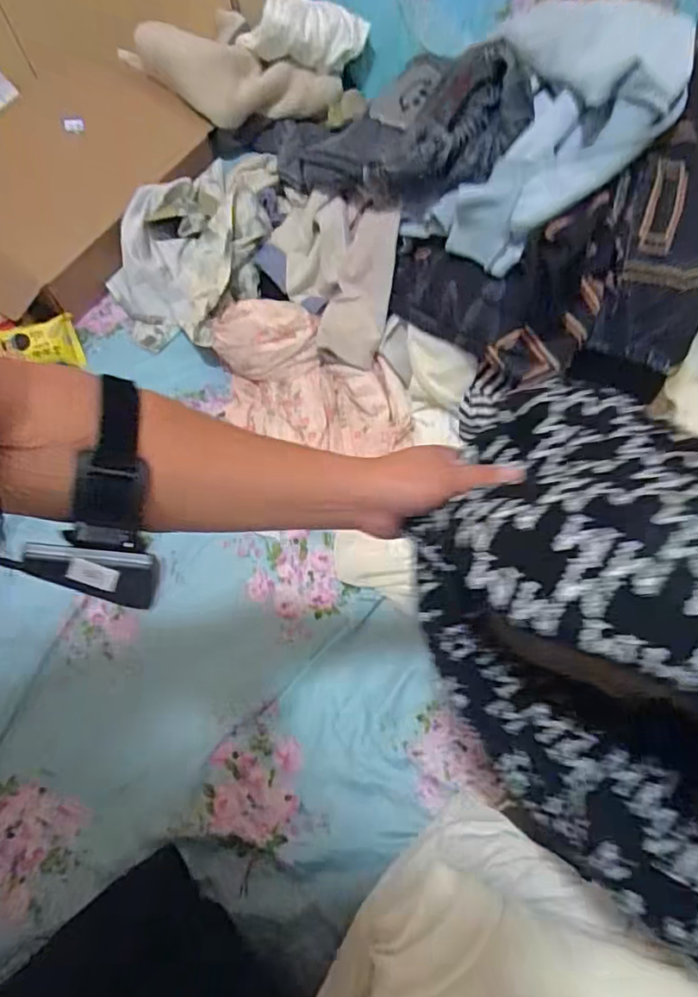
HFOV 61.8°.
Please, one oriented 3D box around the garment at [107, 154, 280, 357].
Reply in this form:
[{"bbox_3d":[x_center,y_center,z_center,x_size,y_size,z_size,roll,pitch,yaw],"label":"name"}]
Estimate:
[{"bbox_3d":[-0.240,-0.394,0.890,0.240,0.106,0.359,8,64,7],"label":"garment"}]

